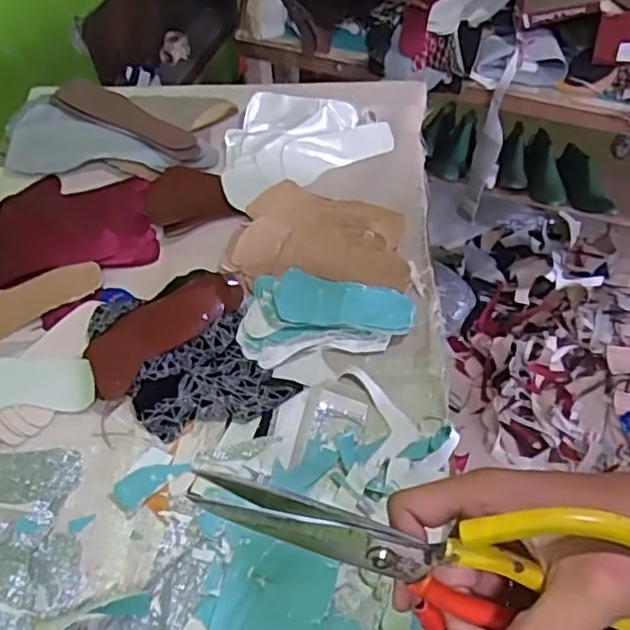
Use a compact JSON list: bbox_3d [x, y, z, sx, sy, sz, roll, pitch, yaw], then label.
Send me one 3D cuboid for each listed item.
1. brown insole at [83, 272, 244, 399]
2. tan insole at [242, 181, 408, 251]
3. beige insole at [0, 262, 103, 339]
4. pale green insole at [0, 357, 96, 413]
[{"bbox_3d":[-0.178,0.010,0.751,0.073,0.021,0.195,38,66,25],"label":"brown insole"},{"bbox_3d":[0.015,-0.127,0.830,0.194,0.018,0.059,17,91,7],"label":"tan insole"},{"bbox_3d":[-0.345,-0.017,0.797,0.164,0.017,0.065,-13,94,-10],"label":"beige insole"},{"bbox_3d":[-0.323,0.078,0.720,0.150,0.008,0.068,-6,81,-8],"label":"pale green insole"}]

